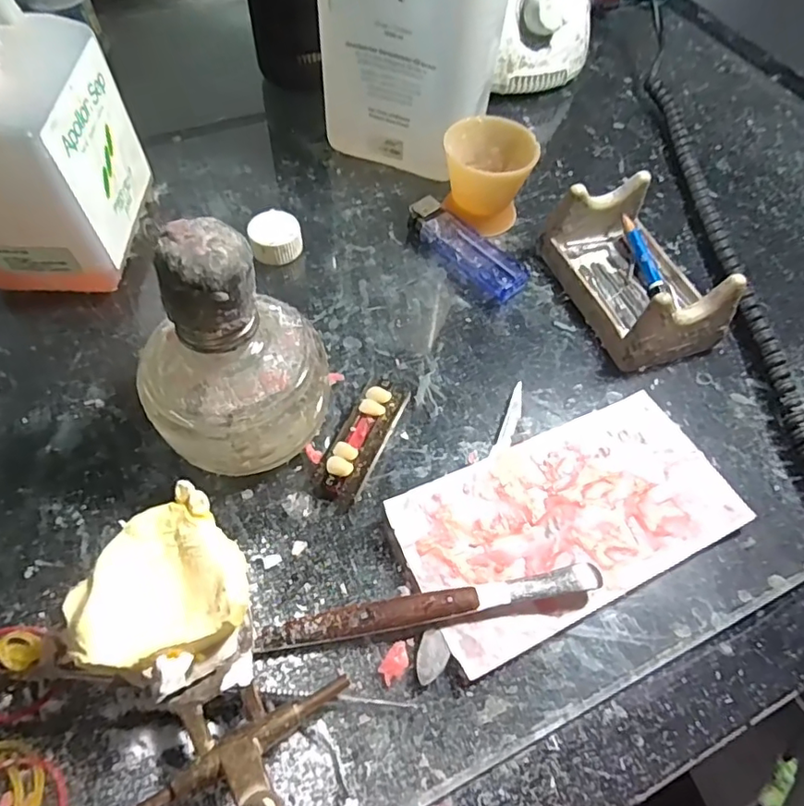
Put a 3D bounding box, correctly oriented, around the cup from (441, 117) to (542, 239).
[{"bbox_3d":[0.049,-0.131,0.328,0.049,0.045,0.048,2,59,-3],"label":"cup"}]

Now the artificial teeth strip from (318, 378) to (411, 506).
[{"bbox_3d":[-0.016,0.014,0.256,0.019,0.010,0.068,23,60,10],"label":"artificial teeth strip"}]

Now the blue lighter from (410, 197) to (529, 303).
[{"bbox_3d":[0.035,-0.087,0.319,0.079,0.014,0.024,41,65,19],"label":"blue lighter"}]

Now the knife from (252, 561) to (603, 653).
[{"bbox_3d":[0.012,0.078,0.214,0.131,0.010,0.010,-7,60,-8],"label":"knife"}]

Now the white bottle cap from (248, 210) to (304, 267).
[{"bbox_3d":[-0.070,-0.091,0.312,0.028,0.019,0.026,2,59,-3],"label":"white bottle cap"}]

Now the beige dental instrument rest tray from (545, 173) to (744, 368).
[{"bbox_3d":[0.125,-0.070,0.296,0.060,0.044,0.094,-15,61,-12],"label":"beige dental instrument rest tray"}]

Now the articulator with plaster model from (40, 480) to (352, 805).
[{"bbox_3d":[-0.070,0.088,0.187,0.069,0.042,0.107,-38,68,-23],"label":"articulator with plaster model"}]

